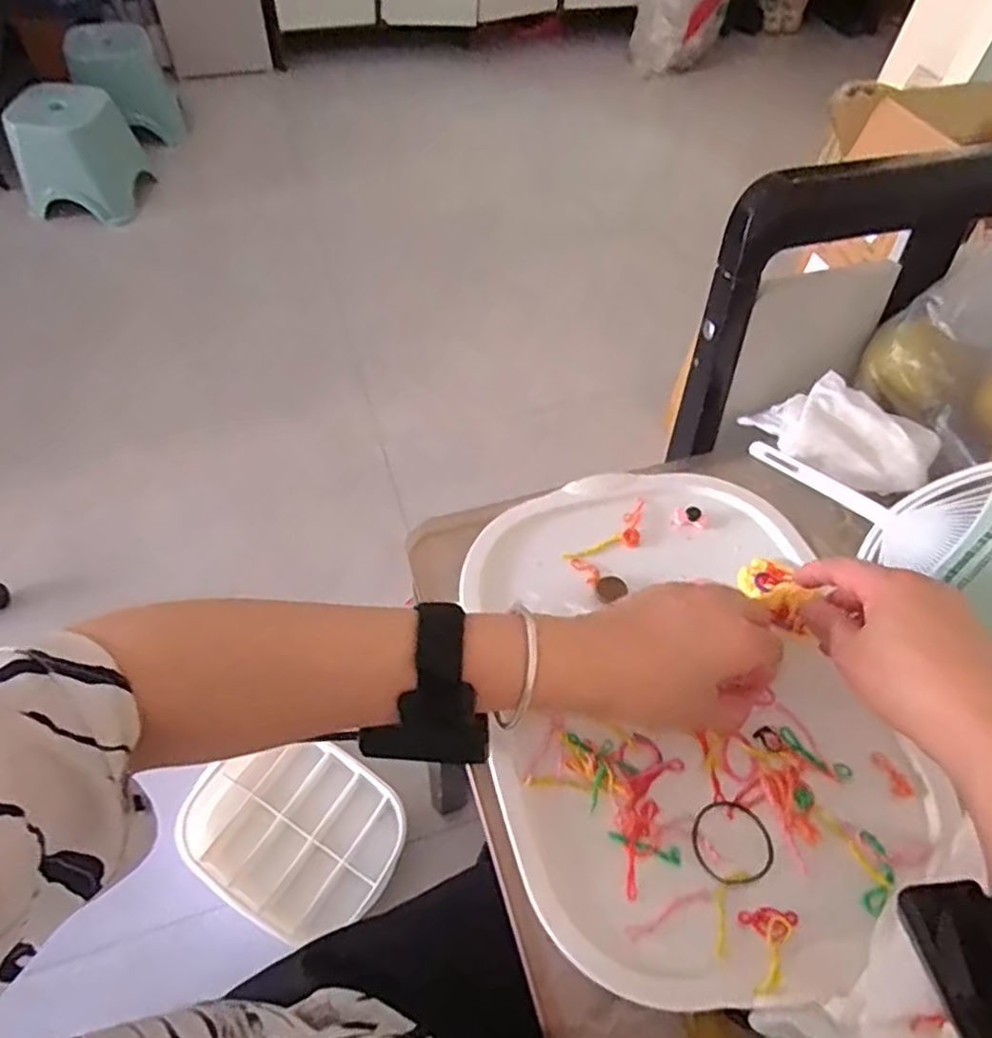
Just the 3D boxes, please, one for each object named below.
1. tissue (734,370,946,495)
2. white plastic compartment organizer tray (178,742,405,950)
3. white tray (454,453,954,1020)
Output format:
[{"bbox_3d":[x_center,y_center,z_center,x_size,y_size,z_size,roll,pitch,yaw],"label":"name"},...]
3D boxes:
[{"bbox_3d":[0.265,-0.064,0.536,0.137,0.052,0.069,33,61,18],"label":"tissue"},{"bbox_3d":[-0.294,0.453,1.002,0.294,0.031,0.235,27,59,15],"label":"white plastic compartment organizer tray"},{"bbox_3d":[0.107,0.098,0.407,0.221,0.024,0.306,-8,57,-7],"label":"white tray"}]

